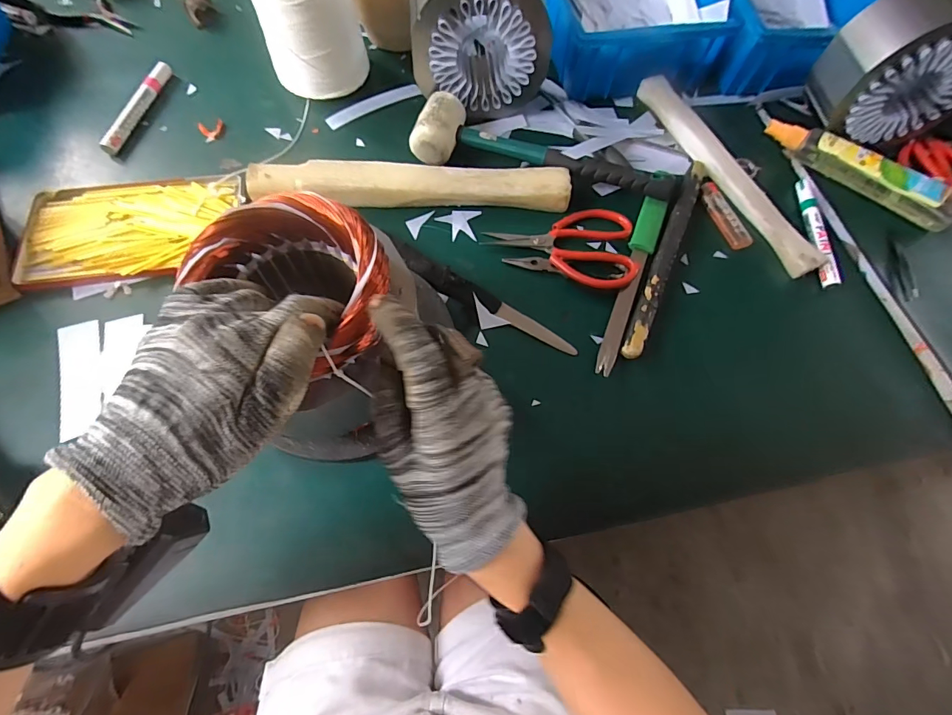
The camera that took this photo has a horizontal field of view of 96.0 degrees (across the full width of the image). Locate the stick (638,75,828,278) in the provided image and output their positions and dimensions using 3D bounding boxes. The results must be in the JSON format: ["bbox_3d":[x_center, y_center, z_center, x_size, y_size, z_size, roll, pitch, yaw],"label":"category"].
[{"bbox_3d":[0.282,-0.216,0.490,0.040,0.020,0.297,-20,69,-12],"label":"stick"}]

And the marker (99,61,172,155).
[{"bbox_3d":[-0.394,-0.291,0.500,0.017,0.021,0.139,11,66,2],"label":"marker"}]

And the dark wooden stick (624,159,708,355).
[{"bbox_3d":[0.198,-0.110,0.447,0.018,0.022,0.259,24,67,7],"label":"dark wooden stick"}]

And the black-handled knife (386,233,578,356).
[{"bbox_3d":[0.002,-0.059,0.424,0.213,0.012,0.026,31,68,10],"label":"black-handled knife"}]

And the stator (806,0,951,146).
[{"bbox_3d":[0.467,-0.320,0.471,0.146,0.131,0.077,3,66,-2],"label":"stator"}]

